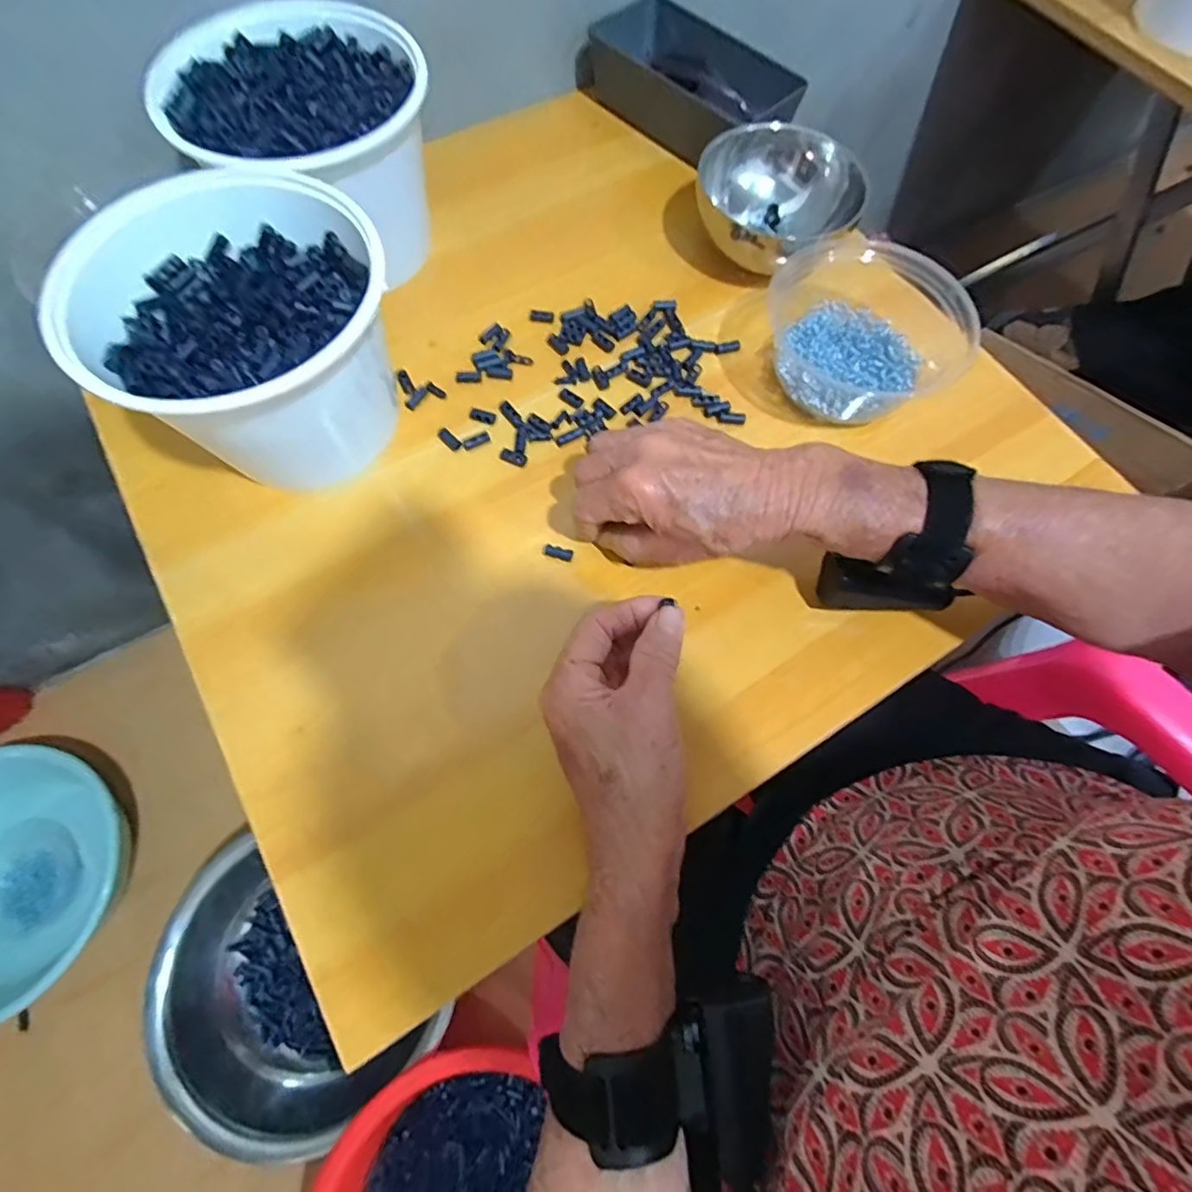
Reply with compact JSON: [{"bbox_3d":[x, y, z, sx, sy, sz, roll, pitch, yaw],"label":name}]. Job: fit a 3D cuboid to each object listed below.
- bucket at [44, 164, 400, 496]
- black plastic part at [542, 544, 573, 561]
[{"bbox_3d":[-0.207,-0.153,0.352,0.163,0.117,0.161,1,70,-2],"label":"bucket"},{"bbox_3d":[-0.025,-0.028,0.369,0.020,0.004,0.008,12,70,3],"label":"black plastic part"}]

